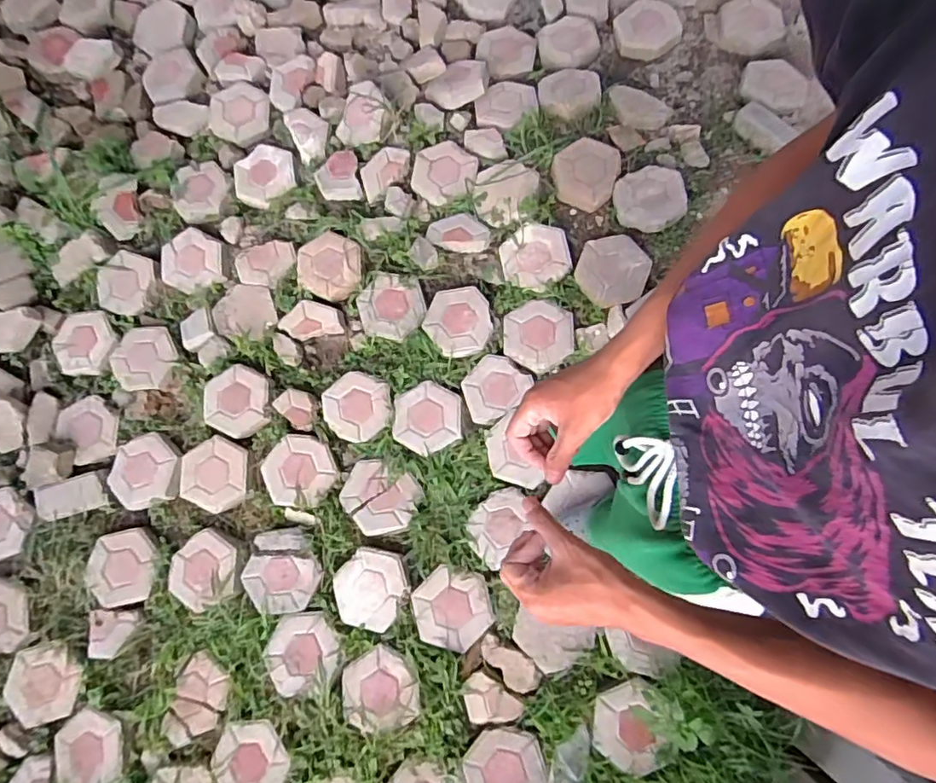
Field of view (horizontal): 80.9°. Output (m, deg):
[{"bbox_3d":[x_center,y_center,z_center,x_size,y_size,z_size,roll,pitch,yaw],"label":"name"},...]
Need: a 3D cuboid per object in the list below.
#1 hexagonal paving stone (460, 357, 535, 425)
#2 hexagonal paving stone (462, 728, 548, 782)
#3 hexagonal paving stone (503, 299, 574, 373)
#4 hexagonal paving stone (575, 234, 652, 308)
[{"bbox_3d":[0.069,-0.010,1.580,0.156,0.033,0.191,39,82,11],"label":"hexagonal paving stone"},{"bbox_3d":[0.091,0.930,1.335,0.192,0.031,0.183,-12,77,1],"label":"hexagonal paving stone"},{"bbox_3d":[0.207,-0.164,1.602,0.204,0.037,0.209,3,77,5],"label":"hexagonal paving stone"},{"bbox_3d":[0.426,-0.355,1.606,0.214,0.065,0.205,-10,77,2],"label":"hexagonal paving stone"}]

